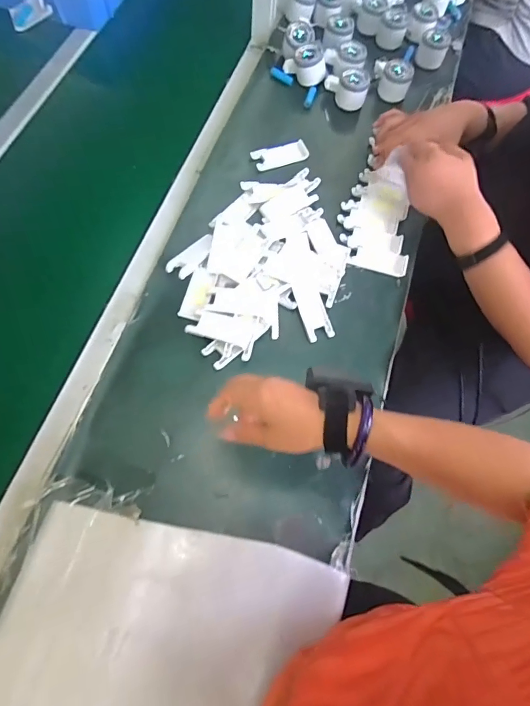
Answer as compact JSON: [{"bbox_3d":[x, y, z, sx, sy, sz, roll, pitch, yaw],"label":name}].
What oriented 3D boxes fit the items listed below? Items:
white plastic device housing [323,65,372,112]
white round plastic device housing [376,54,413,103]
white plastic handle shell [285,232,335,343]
[{"bbox_3d":[0.161,-0.525,0.827,0.086,0.060,0.057,11,68,1],"label":"white plastic device housing"},{"bbox_3d":[0.264,-0.550,0.840,0.061,0.056,0.048,16,68,3],"label":"white round plastic device housing"},{"bbox_3d":[0.066,-0.113,0.674,0.048,0.010,0.190,-10,69,-5],"label":"white plastic handle shell"}]

